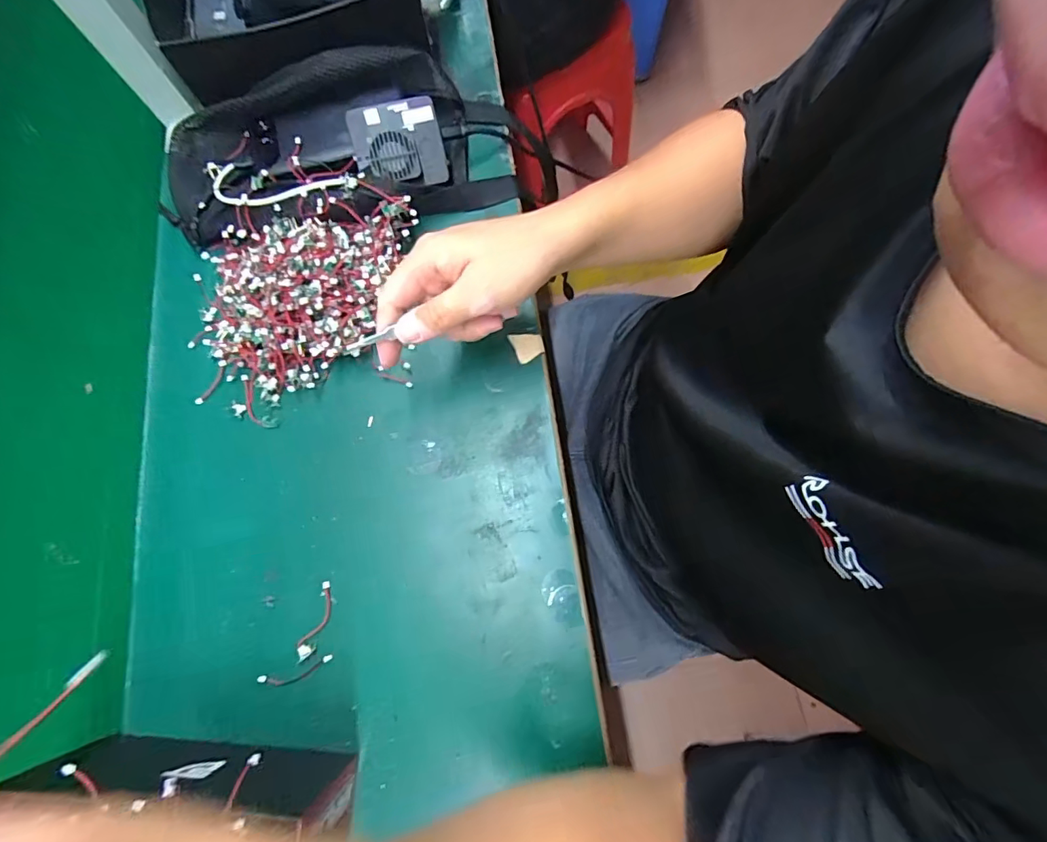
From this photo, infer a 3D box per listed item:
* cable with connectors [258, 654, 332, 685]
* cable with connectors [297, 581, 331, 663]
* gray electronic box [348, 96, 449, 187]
[{"bbox_3d":[-0.170,0.188,0.361,0.056,0.004,0.011,-16,75,-2],"label":"cable with connectors"},{"bbox_3d":[-0.157,0.153,0.369,0.014,0.005,0.057,16,76,6],"label":"cable with connectors"},{"bbox_3d":[-0.110,-0.244,0.431,0.076,0.025,0.068,-14,98,-14],"label":"gray electronic box"}]

